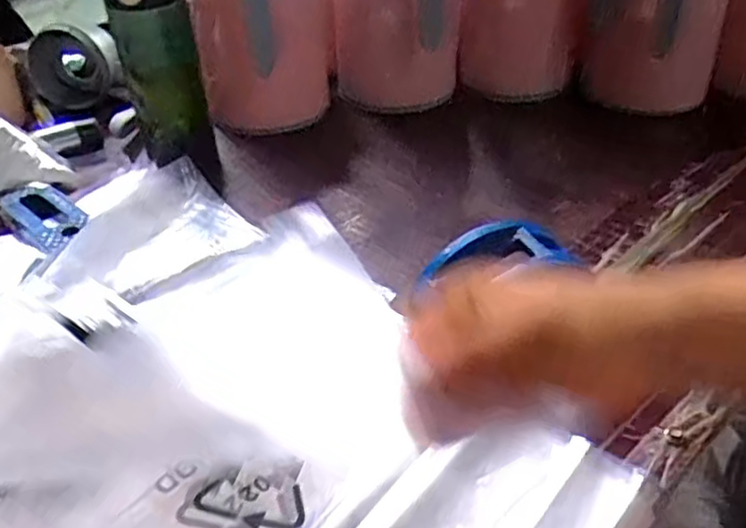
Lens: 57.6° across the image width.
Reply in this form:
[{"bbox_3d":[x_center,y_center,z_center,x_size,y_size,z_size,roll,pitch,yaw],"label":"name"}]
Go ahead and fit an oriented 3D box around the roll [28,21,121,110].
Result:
[{"bbox_3d":[-0.349,-0.232,0.788,0.100,0.089,0.038,5,40,9],"label":"roll"}]

